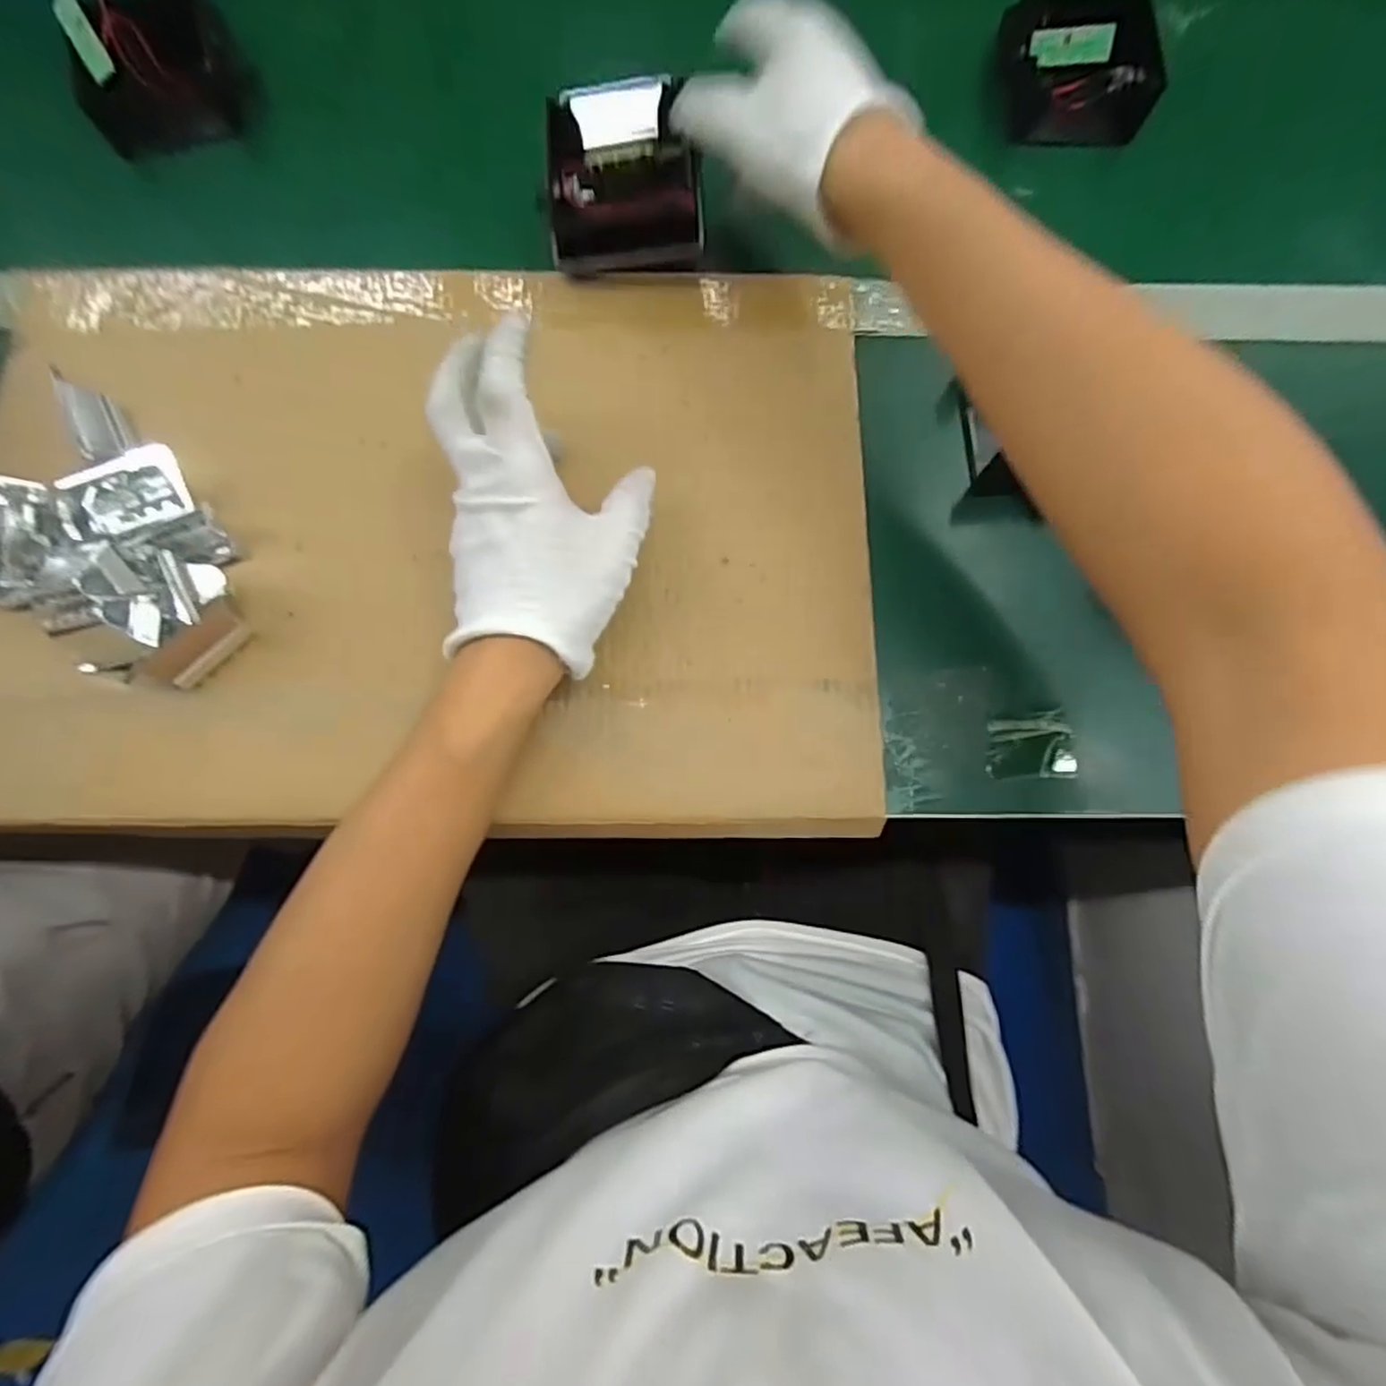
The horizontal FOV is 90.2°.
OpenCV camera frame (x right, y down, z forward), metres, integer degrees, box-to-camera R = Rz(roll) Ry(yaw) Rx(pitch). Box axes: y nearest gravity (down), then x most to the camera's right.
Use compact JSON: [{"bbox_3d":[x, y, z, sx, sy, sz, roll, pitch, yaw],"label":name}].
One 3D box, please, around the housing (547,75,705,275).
[{"bbox_3d":[-0.042,-0.309,0.412,0.087,0.046,0.100,-5,78,-2],"label":"housing"}]

